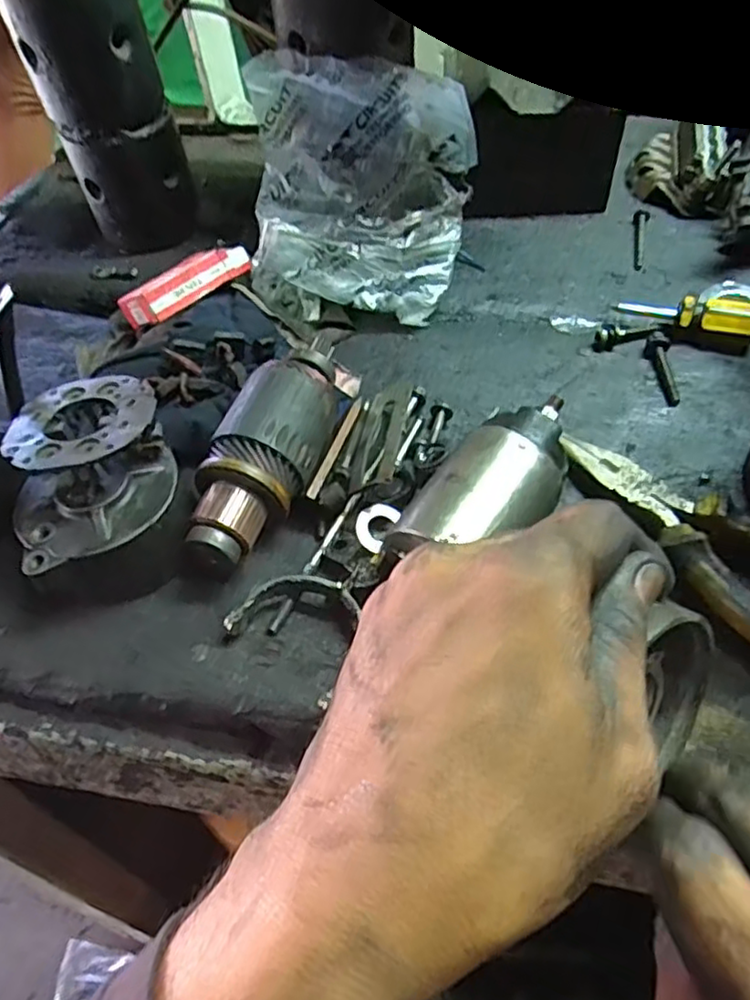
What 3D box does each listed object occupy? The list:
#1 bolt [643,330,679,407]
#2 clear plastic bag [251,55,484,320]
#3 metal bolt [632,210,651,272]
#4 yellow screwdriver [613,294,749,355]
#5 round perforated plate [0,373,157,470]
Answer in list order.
[{"bbox_3d":[0.165,-0.077,0.380,0.013,0.011,0.050,0,51,4],"label":"bolt"},{"bbox_3d":[-0.010,-0.196,0.420,0.137,0.118,0.112,0,51,4],"label":"clear plastic bag"},{"bbox_3d":[0.182,-0.180,0.458,0.011,0.006,0.068,12,53,13],"label":"metal bolt"},{"bbox_3d":[0.184,-0.108,0.393,0.076,0.025,0.021,17,55,17],"label":"yellow screwdriver"},{"bbox_3d":[-0.140,-0.039,0.317,0.068,0.004,0.067,-4,44,4],"label":"round perforated plate"}]

